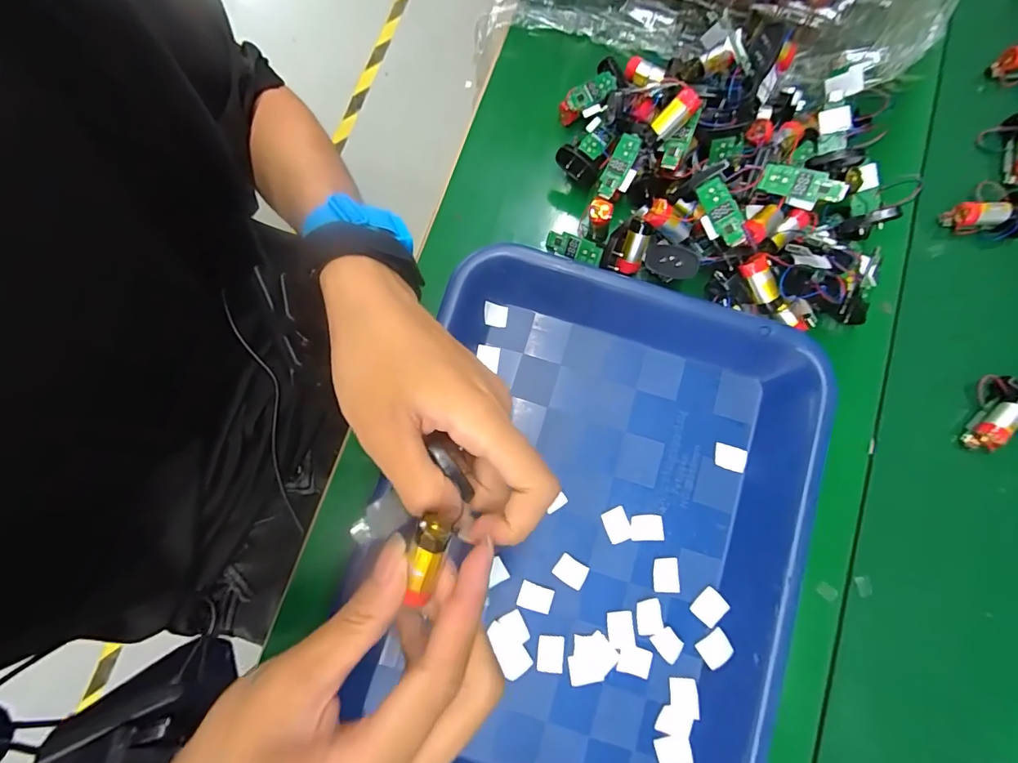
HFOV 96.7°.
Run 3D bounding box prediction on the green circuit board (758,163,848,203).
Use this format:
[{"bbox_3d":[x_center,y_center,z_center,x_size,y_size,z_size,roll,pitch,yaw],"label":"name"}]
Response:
[{"bbox_3d":[0.169,-0.113,0.261,0.043,0.016,0.005,25,40,22],"label":"green circuit board"}]

